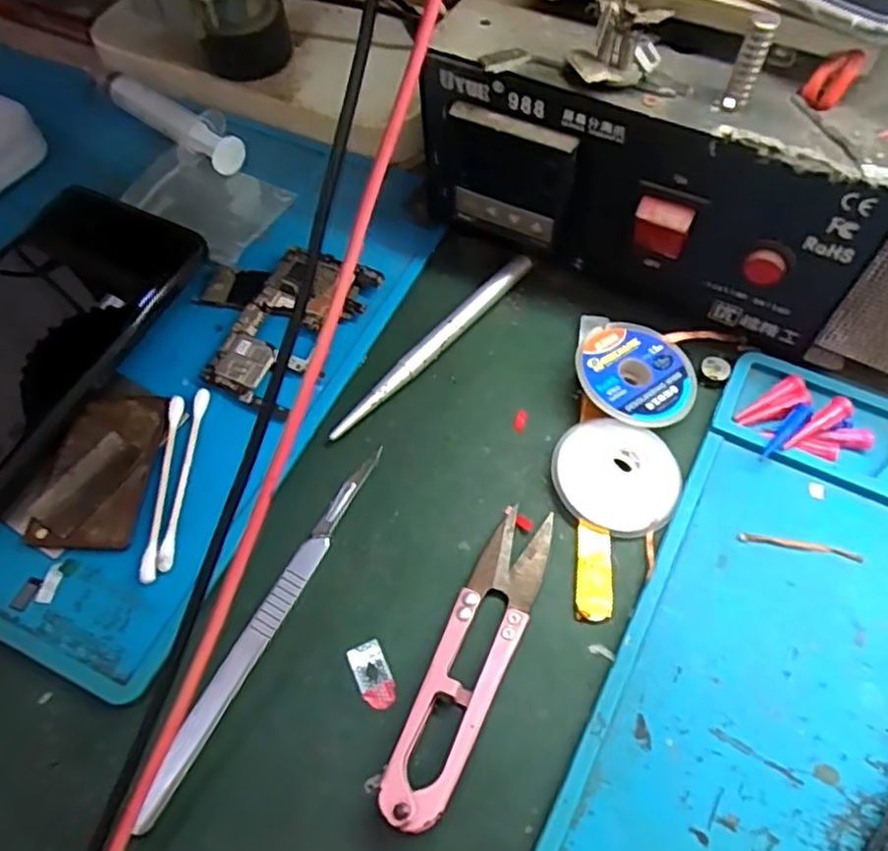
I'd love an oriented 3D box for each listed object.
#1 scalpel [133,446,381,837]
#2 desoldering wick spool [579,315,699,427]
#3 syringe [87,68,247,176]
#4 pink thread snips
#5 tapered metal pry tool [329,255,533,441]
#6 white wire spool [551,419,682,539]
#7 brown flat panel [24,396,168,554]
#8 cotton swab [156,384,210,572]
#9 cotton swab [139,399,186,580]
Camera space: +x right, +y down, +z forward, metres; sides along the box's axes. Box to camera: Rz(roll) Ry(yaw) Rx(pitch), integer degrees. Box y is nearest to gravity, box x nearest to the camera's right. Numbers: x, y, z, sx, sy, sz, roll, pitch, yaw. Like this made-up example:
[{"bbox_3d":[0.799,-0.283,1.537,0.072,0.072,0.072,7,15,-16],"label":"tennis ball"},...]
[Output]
[{"bbox_3d":[-0.057,0.061,0.220,0.010,0.004,0.131,23,64,16],"label":"scalpel"},{"bbox_3d":[0.072,-0.021,0.254,0.044,0.012,0.048,-1,60,2],"label":"desoldering wick spool"},{"bbox_3d":[-0.133,-0.151,0.326,0.096,0.015,0.025,39,69,22],"label":"syringe"},{"bbox_3d":[0.009,0.070,0.208,0.022,0.010,0.101,20,63,14],"label":"pink thread snips"},{"bbox_3d":[-0.003,-0.032,0.269,0.008,0.008,0.111,37,68,21],"label":"tapered metal pry tool"},{"bbox_3d":[0.060,0.018,0.237,0.043,0.008,0.039,11,61,9],"label":"white wire spool"},{"bbox_3d":[-0.121,0.015,0.242,0.035,0.006,0.059,6,60,6],"label":"brown flat panel"},{"bbox_3d":[-0.093,0.017,0.241,0.005,0.004,0.070,0,60,3],"label":"cotton swab"},{"bbox_3d":[-0.099,0.021,0.239,0.006,0.004,0.069,-4,60,1],"label":"cotton swab"}]

